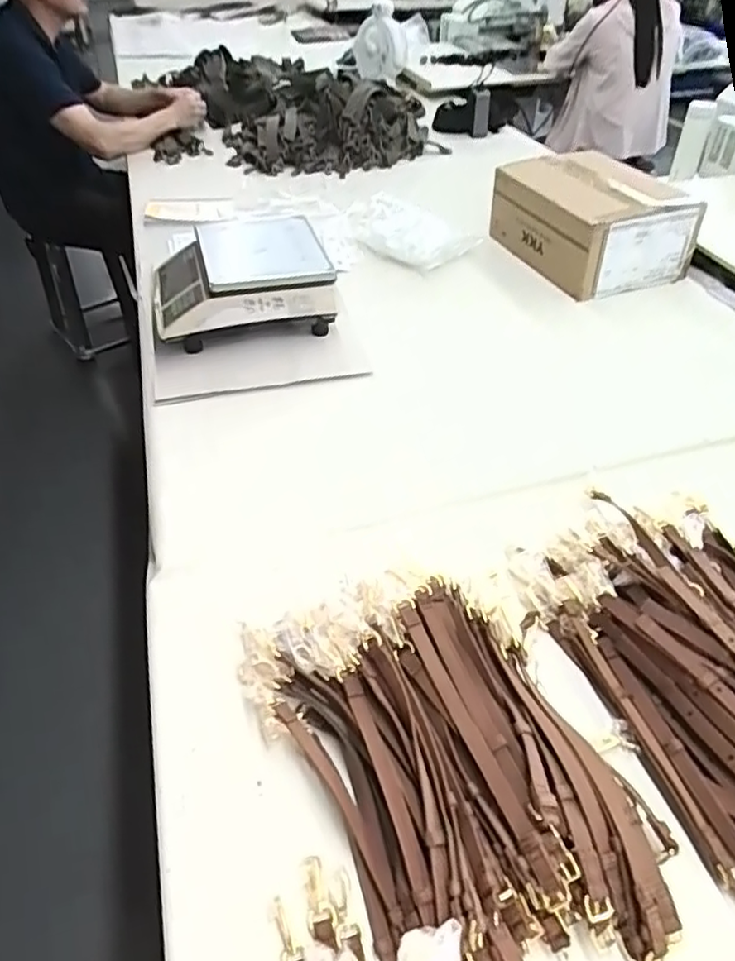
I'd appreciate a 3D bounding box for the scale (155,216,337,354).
[{"bbox_3d":[-0.231,-0.360,1.173,0.308,0.131,0.249,-12,45,-10],"label":"scale"}]

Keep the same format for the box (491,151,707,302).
[{"bbox_3d":[0.459,-0.548,1.345,0.269,0.173,0.357,-18,46,-16],"label":"box"}]

